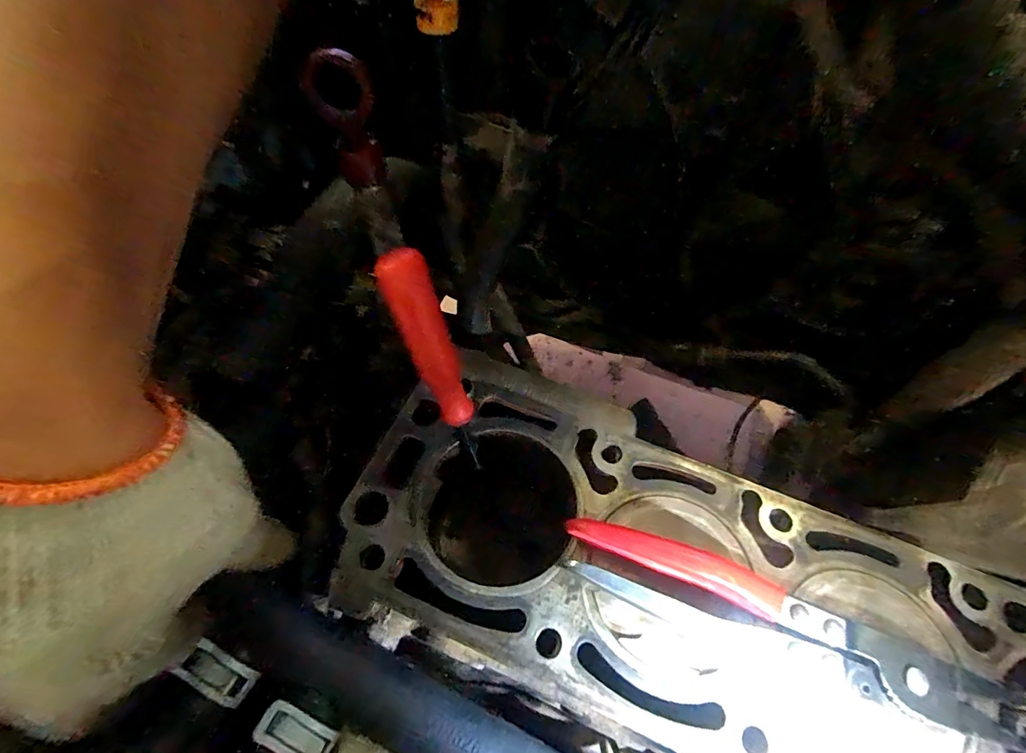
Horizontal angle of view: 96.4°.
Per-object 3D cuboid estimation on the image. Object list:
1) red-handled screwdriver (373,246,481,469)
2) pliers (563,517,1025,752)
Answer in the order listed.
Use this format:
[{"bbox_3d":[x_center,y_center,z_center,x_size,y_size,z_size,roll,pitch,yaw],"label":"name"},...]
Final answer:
[{"bbox_3d":[-0.035,0.000,0.228,0.022,0.127,0.015,-24,38,-11],"label":"red-handled screwdriver"},{"bbox_3d":[0.127,0.115,0.213,0.209,0.018,0.038,18,66,8],"label":"pliers"}]

